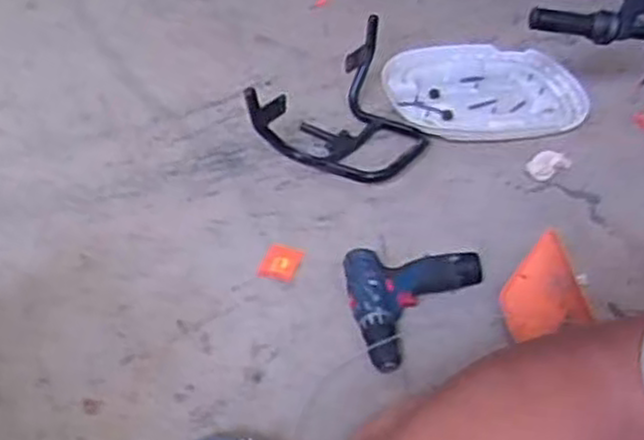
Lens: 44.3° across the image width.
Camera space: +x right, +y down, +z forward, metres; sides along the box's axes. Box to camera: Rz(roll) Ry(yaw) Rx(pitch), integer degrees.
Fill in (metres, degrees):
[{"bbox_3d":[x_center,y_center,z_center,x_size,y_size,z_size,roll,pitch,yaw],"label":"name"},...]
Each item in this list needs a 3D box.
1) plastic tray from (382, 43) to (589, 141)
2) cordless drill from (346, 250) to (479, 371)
[{"bbox_3d":[0.311,-0.236,1.472,0.370,0.045,0.272,-11,44,-18],"label":"plastic tray"},{"bbox_3d":[0.136,0.118,1.062,0.195,0.055,0.175,-1,42,-8],"label":"cordless drill"}]

